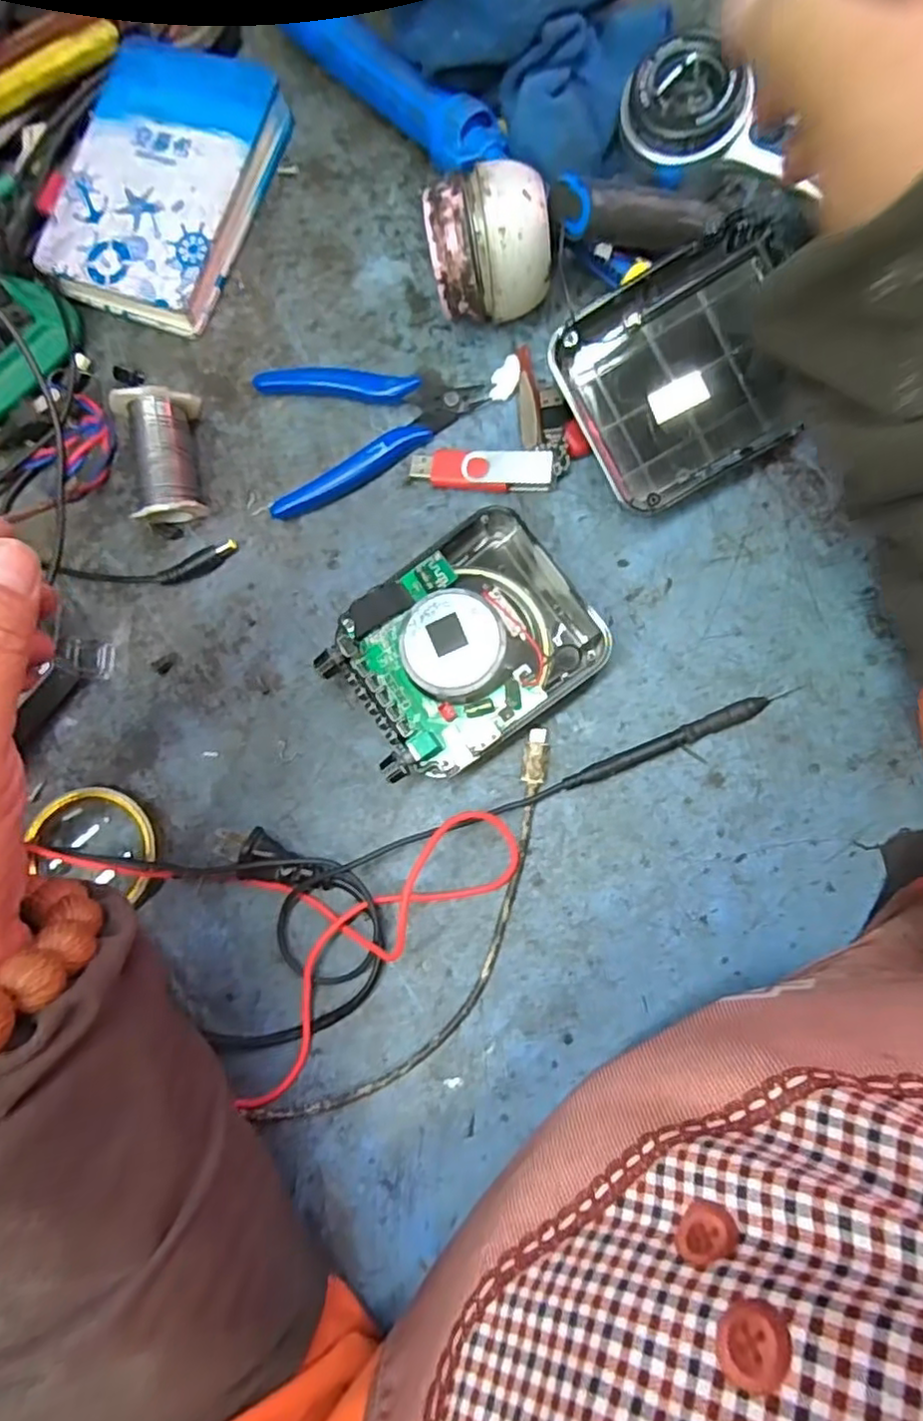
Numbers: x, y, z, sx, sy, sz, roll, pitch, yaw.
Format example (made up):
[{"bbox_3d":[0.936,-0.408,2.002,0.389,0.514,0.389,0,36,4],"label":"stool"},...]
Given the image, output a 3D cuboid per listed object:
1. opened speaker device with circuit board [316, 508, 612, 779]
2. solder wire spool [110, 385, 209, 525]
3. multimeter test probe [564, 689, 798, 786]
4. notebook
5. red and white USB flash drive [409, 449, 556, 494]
[{"bbox_3d":[0.002,-0.032,0.318,0.118,0.040,0.096,-35,81,3],"label":"opened speaker device with circuit board"},{"bbox_3d":[-0.156,-0.133,0.355,0.037,0.036,0.065,-9,83,7],"label":"solder wire spool"},{"bbox_3d":[0.101,0.013,0.313,0.112,0.011,0.009,-23,82,5],"label":"multimeter test probe"},{"bbox_3d":[-0.168,-0.296,0.378,0.098,0.028,0.144,21,88,10],"label":"notebook"},{"bbox_3d":[0.010,-0.122,0.340,0.074,0.010,0.022,6,85,9],"label":"red and white USB flash drive"}]

